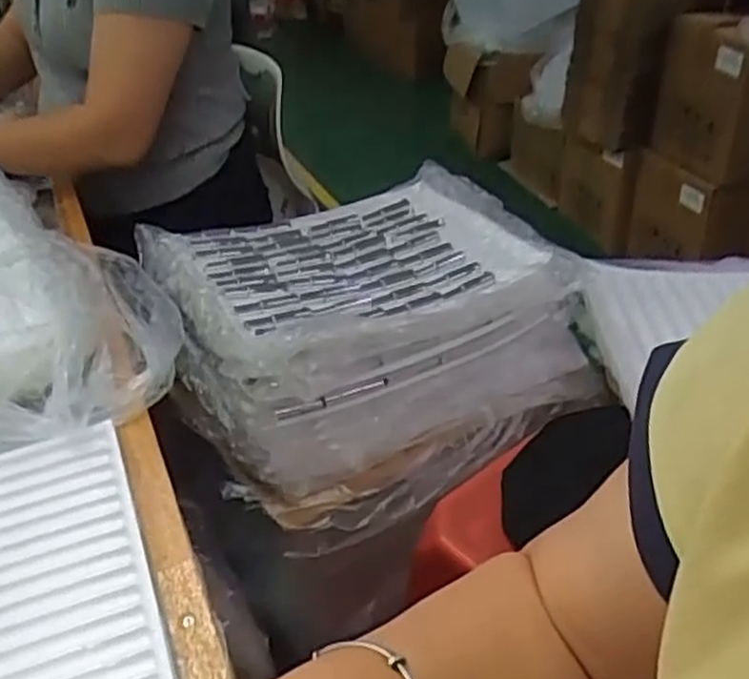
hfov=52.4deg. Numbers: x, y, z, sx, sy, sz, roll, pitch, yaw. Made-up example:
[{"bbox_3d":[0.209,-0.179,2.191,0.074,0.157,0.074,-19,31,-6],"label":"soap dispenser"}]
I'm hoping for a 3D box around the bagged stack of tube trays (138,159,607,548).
[{"bbox_3d":[0.005,-0.023,0.988,0.494,0.196,0.416,-20,39,-24],"label":"bagged stack of tube trays"}]

